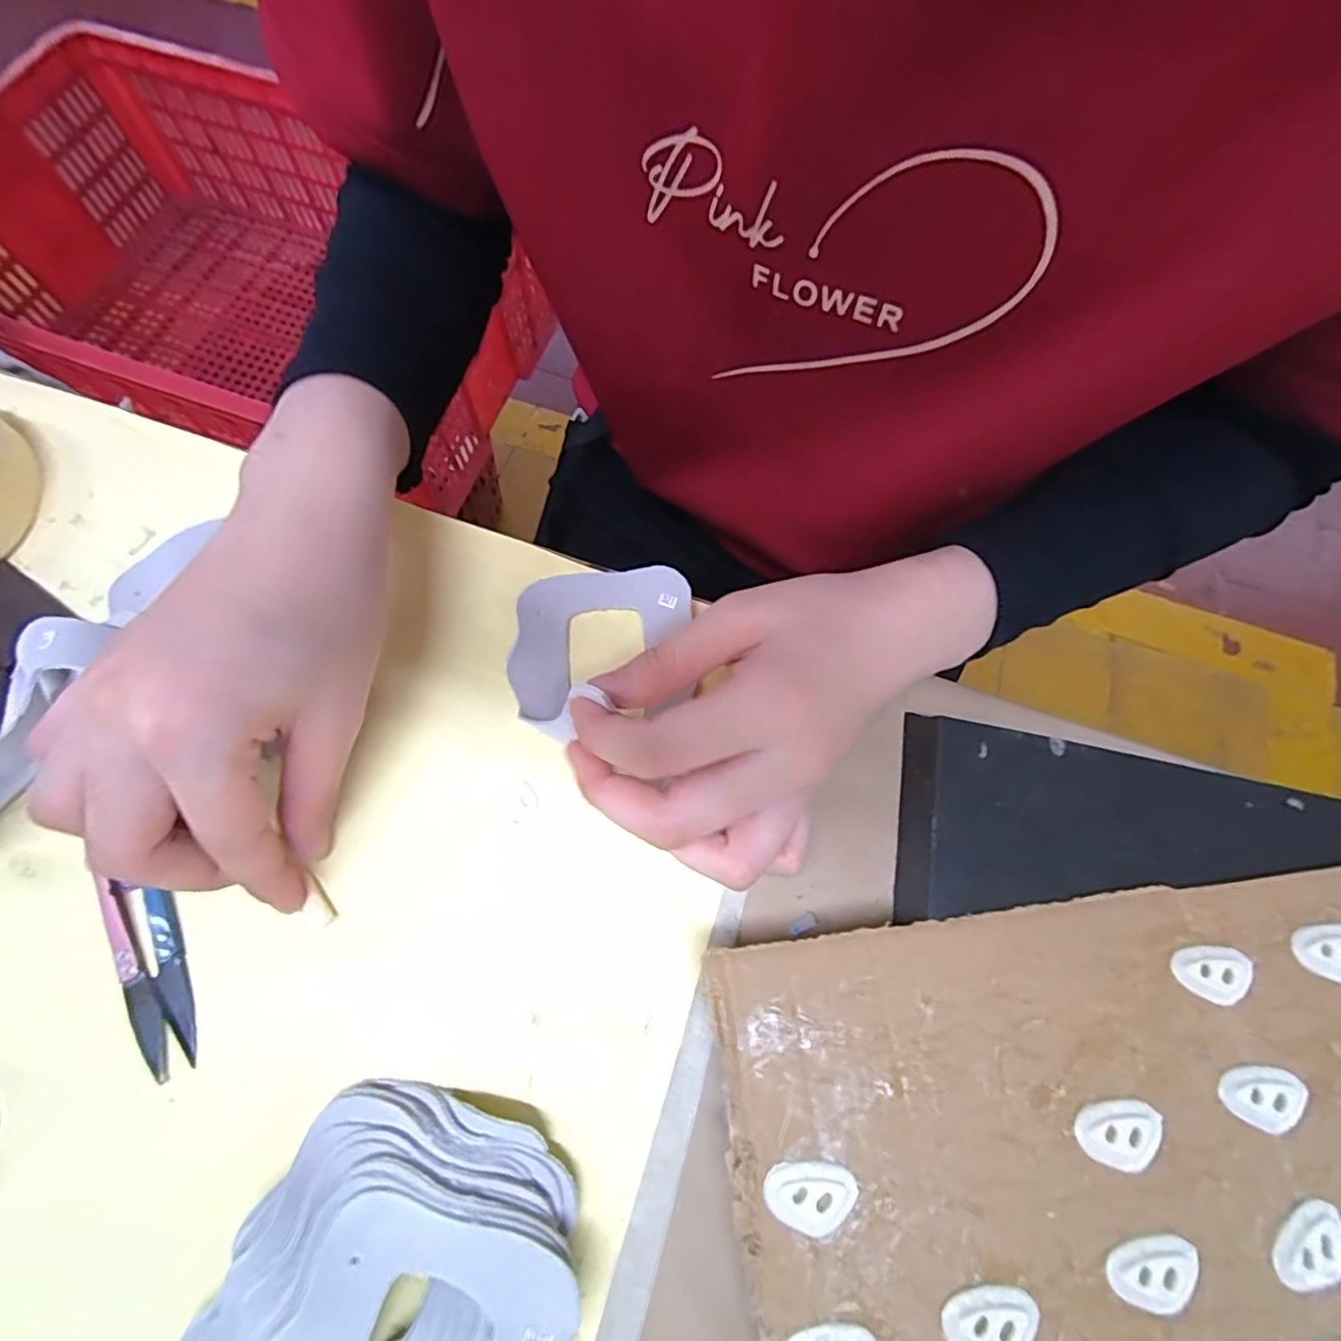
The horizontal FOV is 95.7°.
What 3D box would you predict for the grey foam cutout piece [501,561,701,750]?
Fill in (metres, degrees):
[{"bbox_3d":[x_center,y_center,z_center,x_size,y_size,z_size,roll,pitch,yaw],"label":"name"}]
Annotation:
[{"bbox_3d":[-0.029,-0.009,0.244,0.071,0.027,0.080,2,69,0],"label":"grey foam cutout piece"}]

